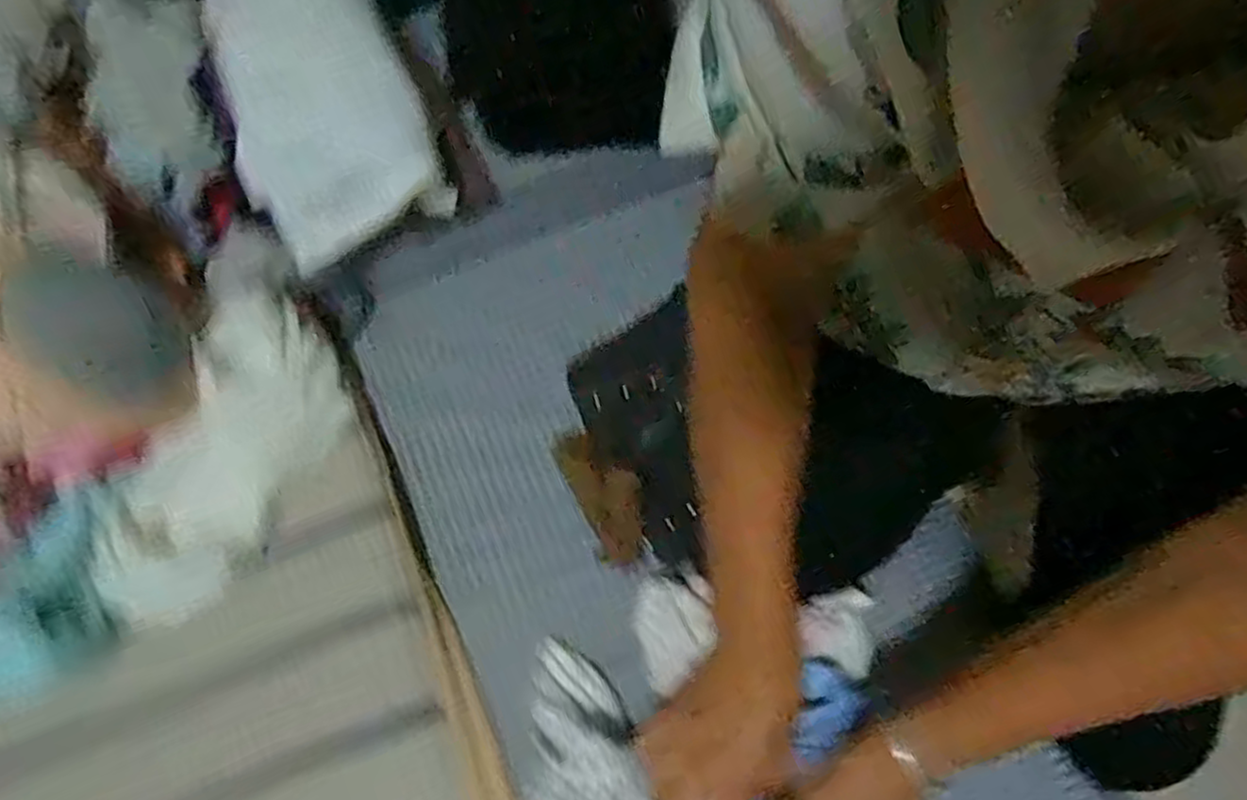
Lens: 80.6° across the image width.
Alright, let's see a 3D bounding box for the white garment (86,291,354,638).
[{"bbox_3d":[-0.311,0.043,0.566,0.115,0.040,0.266,20,71,12],"label":"white garment"}]

